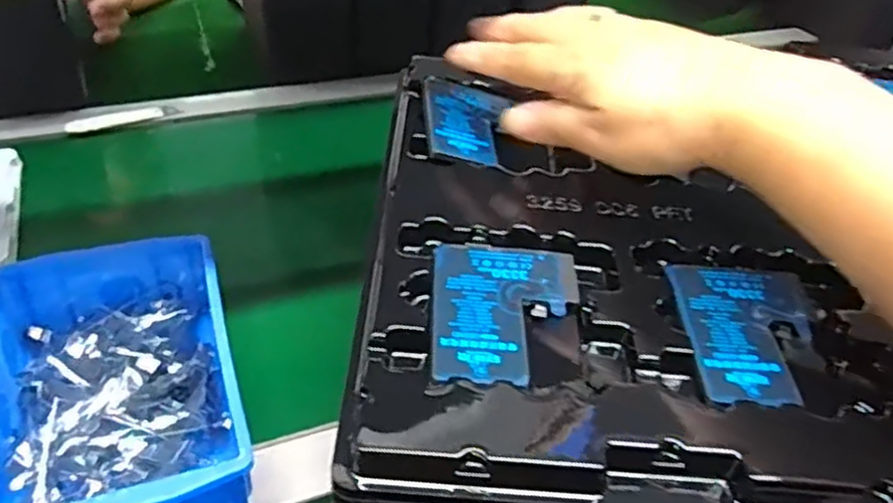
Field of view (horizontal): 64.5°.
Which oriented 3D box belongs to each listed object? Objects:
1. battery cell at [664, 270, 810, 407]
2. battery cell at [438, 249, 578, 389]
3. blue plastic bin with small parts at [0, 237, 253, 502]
[{"bbox_3d":[0.124,0.031,0.284,0.056,0.004,0.076,5,40,-2],"label":"battery cell"},{"bbox_3d":[0.025,0.022,0.282,0.057,0.004,0.076,5,40,-2],"label":"battery cell"},{"bbox_3d":[-0.193,0.078,0.412,0.128,0.061,0.203,-11,43,-19],"label":"blue plastic bin with small parts"}]

